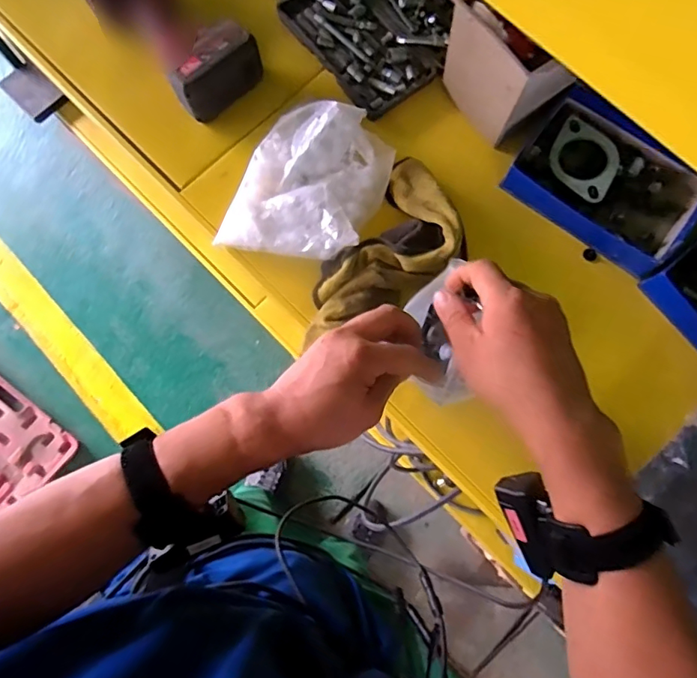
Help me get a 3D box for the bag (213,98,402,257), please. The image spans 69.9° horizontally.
[{"bbox_3d":[-0.048,-0.199,0.626,0.175,0.065,0.221,25,78,5],"label":"bag"}]

